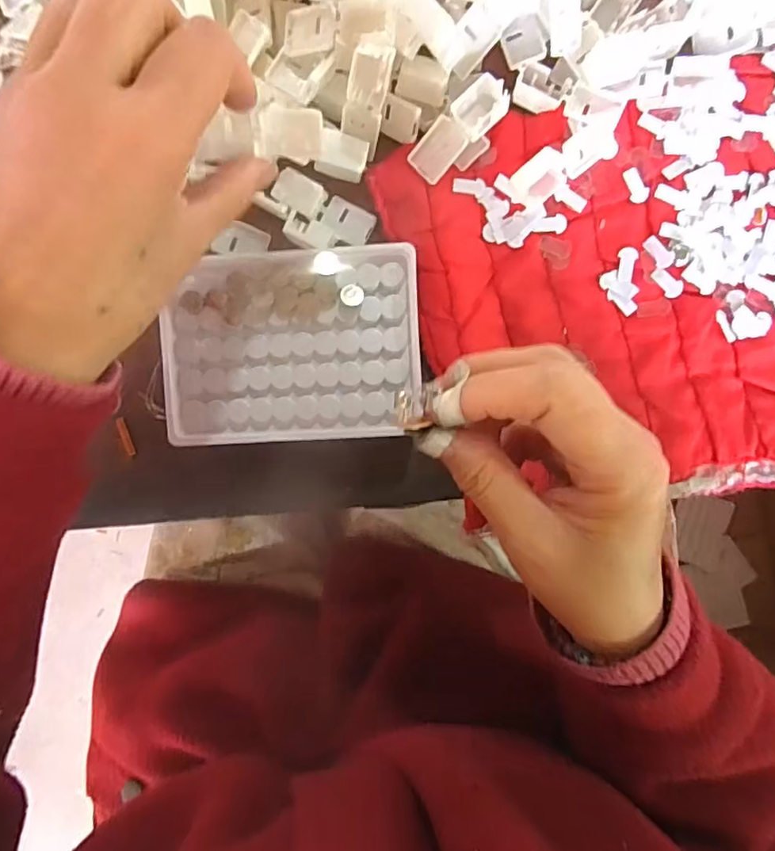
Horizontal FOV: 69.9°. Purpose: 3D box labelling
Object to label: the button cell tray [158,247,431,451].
[{"bbox_3d":[-0.048,-0.039,0.280,0.128,0.009,0.093,-3,93,2],"label":"button cell tray"}]

